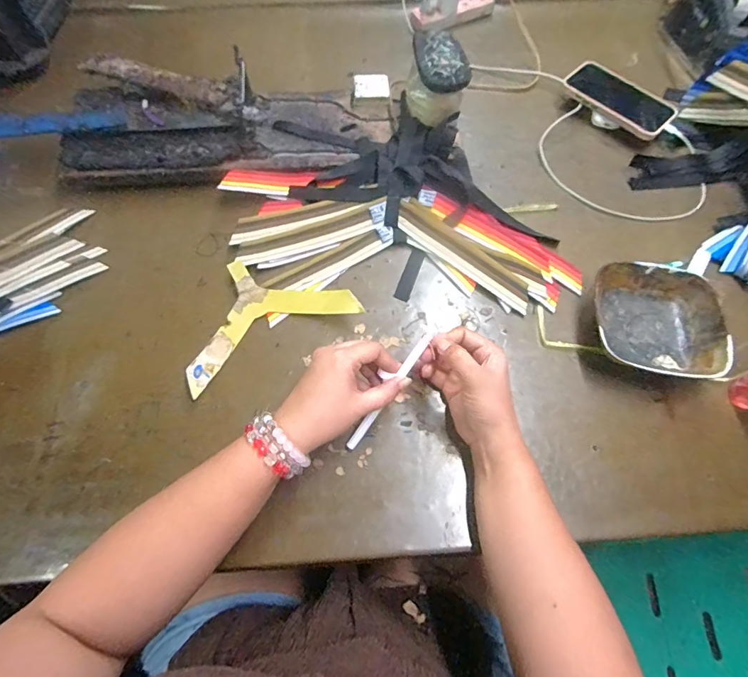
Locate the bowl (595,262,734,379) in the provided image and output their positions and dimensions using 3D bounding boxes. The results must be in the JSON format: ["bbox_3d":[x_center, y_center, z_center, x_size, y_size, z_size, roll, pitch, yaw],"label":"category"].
[{"bbox_3d":[0.292,-0.017,0.443,0.125,0.041,0.120,10,64,4],"label":"bowl"}]

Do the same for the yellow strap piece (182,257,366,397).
[{"bbox_3d":[-0.123,-0.034,0.455,0.185,0.031,0.121,-23,67,-12],"label":"yellow strap piece"}]

